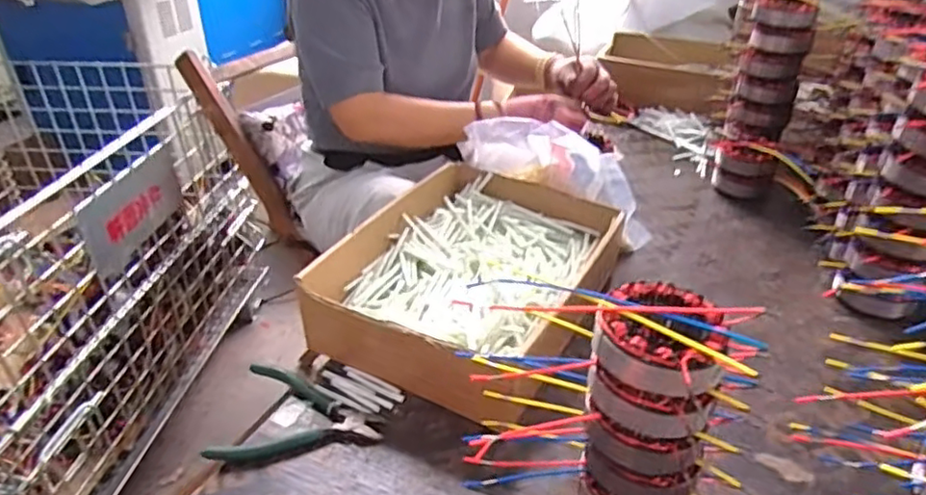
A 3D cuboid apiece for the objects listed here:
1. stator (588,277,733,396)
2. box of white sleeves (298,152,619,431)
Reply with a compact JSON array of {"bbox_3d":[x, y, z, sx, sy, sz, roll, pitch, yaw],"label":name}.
[{"bbox_3d":[0.135,0.061,0.433,0.081,0.041,0.084,0,33,0],"label":"stator"},{"bbox_3d":[0.013,0.028,0.711,0.241,0.085,0.330,16,36,24],"label":"box of white sleeves"}]

